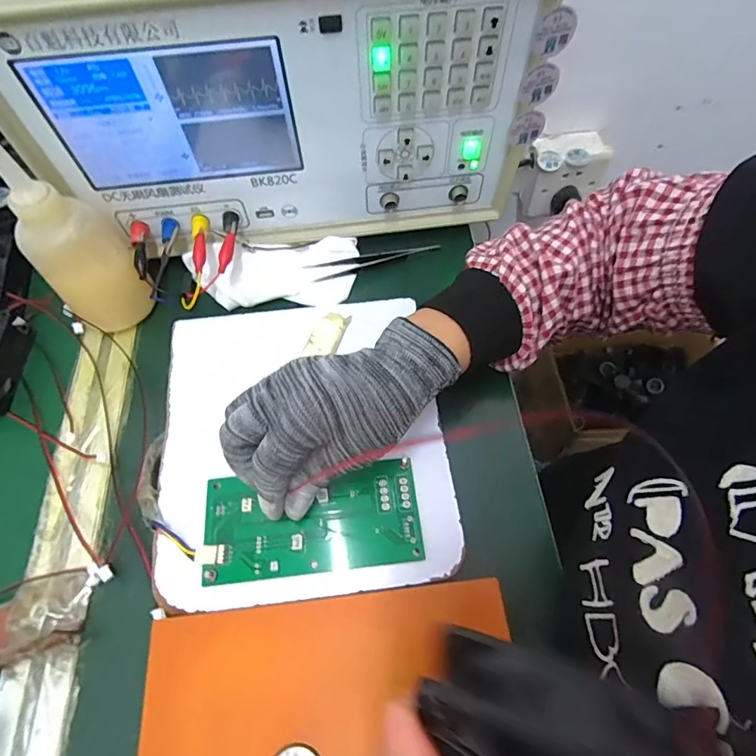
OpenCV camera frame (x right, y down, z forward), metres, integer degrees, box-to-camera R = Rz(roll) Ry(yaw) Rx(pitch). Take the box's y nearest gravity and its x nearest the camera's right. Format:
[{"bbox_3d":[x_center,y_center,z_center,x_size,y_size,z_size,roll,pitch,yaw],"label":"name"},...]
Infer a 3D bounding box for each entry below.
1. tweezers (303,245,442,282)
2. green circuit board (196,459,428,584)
[{"bbox_3d":[-0.003,-0.105,0.397,0.115,0.010,0.018,-18,61,-6],"label":"tweezers"},{"bbox_3d":[-0.041,0.089,0.287,0.133,0.009,0.064,-7,60,-4],"label":"green circuit board"}]

